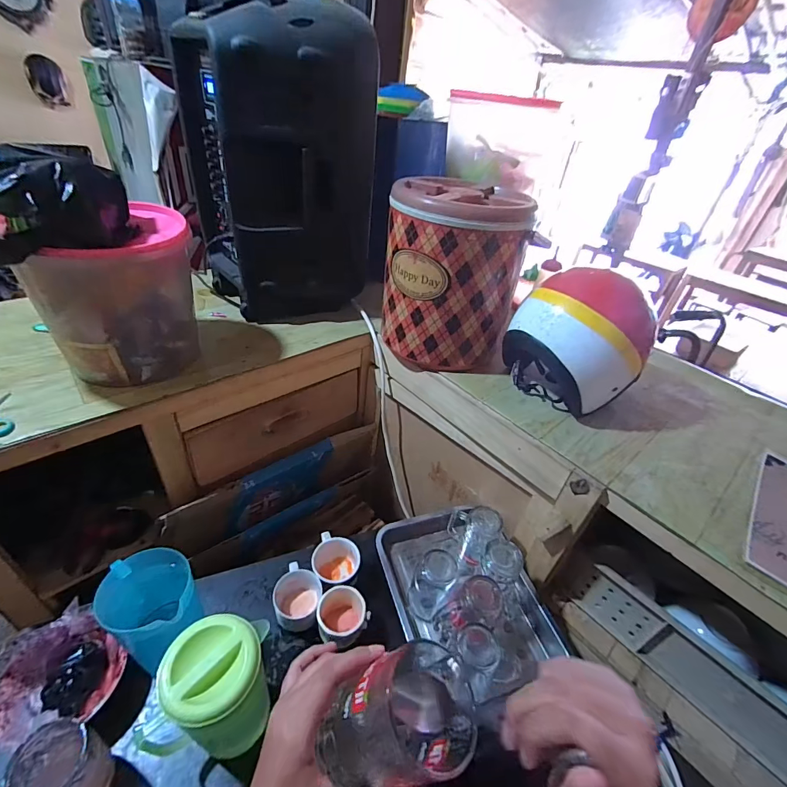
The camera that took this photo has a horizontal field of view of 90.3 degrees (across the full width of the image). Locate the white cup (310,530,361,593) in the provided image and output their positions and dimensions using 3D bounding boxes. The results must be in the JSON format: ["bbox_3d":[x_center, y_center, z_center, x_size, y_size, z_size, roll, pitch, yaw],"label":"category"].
[{"bbox_3d":[-0.113,0.325,0.729,0.088,0.076,0.091,4,38,-3],"label":"white cup"}]

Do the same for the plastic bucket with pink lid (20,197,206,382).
[{"bbox_3d":[-0.461,-0.169,0.680,0.205,0.228,0.210,4,38,-3],"label":"plastic bucket with pink lid"}]

